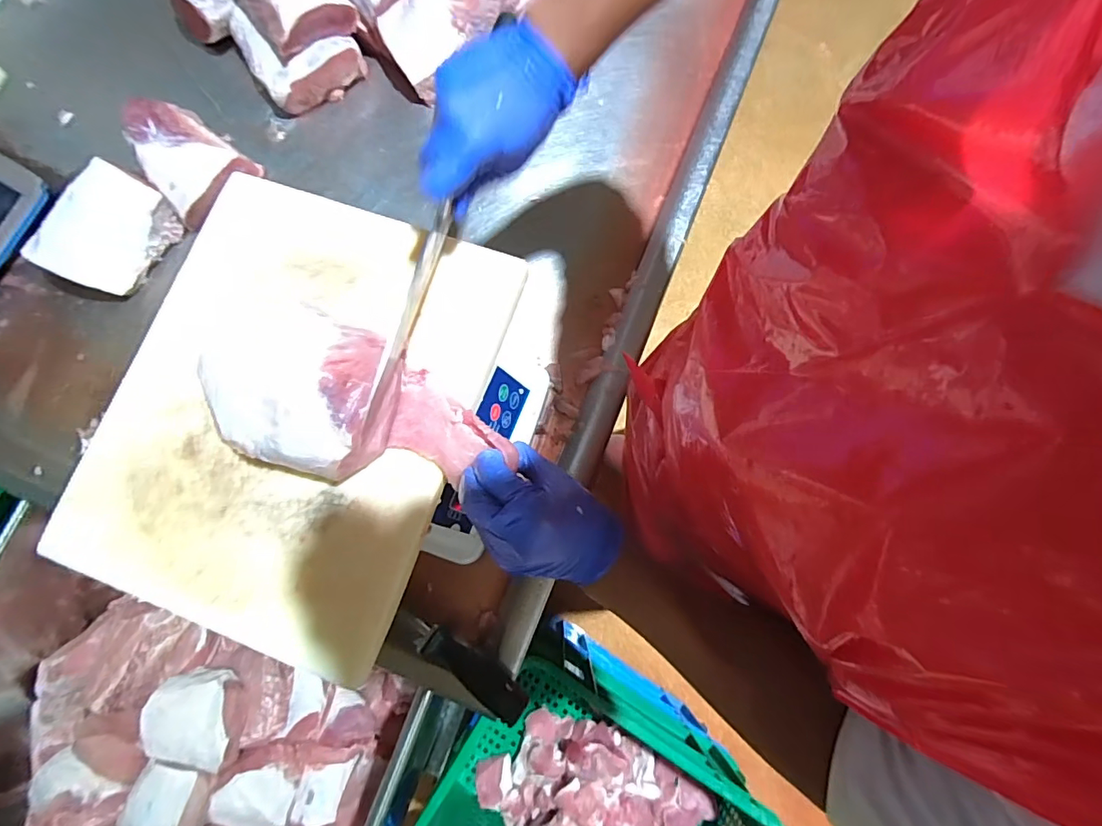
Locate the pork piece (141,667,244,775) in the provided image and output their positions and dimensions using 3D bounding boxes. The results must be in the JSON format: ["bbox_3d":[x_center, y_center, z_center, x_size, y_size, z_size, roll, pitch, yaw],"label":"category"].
[{"bbox_3d":[-0.554,0.477,0.785,0.158,0.053,0.135,10,77,4],"label":"pork piece"}]

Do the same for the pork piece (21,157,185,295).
[{"bbox_3d":[-0.561,-0.229,0.639,0.113,0.068,0.152,26,79,8],"label":"pork piece"}]

